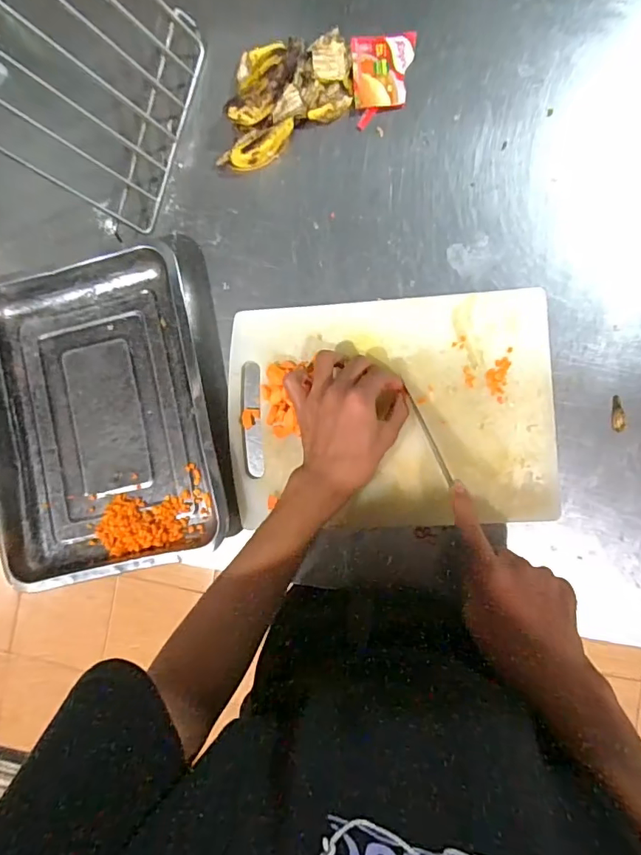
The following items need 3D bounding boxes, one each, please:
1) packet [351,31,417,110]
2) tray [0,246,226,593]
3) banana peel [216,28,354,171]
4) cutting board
[{"bbox_3d":[0.070,-0.398,0.532,0.068,0.006,0.077,-1,87,6],"label":"packet"},{"bbox_3d":[-0.246,-0.015,0.535,0.264,0.040,0.349,-13,86,6],"label":"tray"},{"bbox_3d":[-0.041,-0.371,0.530,0.153,0.035,0.134,-9,86,6],"label":"banana peel"},{"bbox_3d":[0.078,-0.018,0.506,0.318,0.014,0.238,-3,87,6],"label":"cutting board"}]

